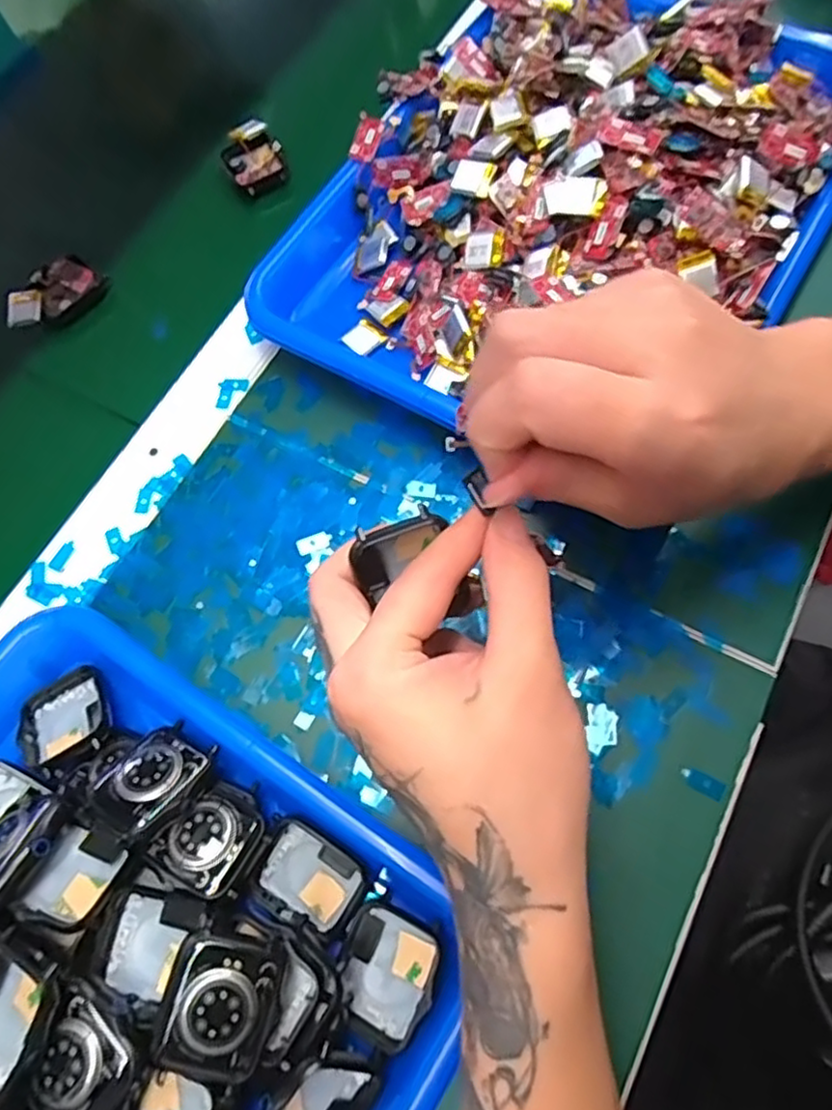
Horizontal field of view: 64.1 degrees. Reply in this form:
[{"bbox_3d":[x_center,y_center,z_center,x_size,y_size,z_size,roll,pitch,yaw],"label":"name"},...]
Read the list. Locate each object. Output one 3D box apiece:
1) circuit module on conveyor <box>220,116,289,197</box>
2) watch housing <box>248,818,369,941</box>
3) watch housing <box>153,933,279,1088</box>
[{"bbox_3d":[-0.105,-0.260,0.434,0.035,0.019,0.046,-28,69,-5],"label":"circuit module on conveyor"},{"bbox_3d":[-0.042,0.128,0.266,0.042,0.011,0.034,28,88,10],"label":"watch housing"},{"bbox_3d":[-0.066,0.153,0.223,0.034,0.006,0.042,17,77,-5],"label":"watch housing"}]

